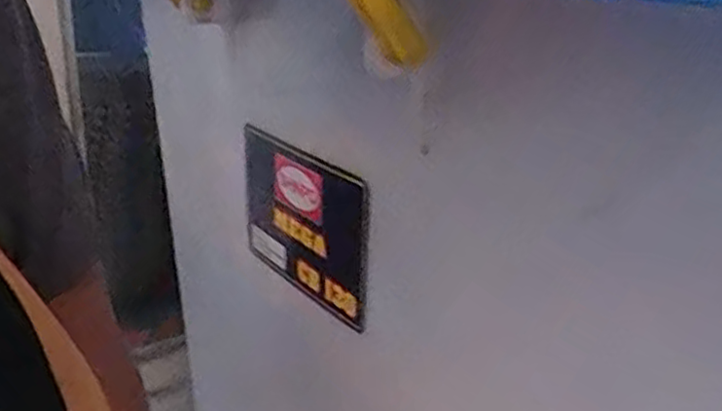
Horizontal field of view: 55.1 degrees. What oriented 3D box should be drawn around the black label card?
[{"bbox_3d":[-0.027,0.007,0.310,0.005,0.067,0.098,-11,28,-34],"label":"black label card"}]

